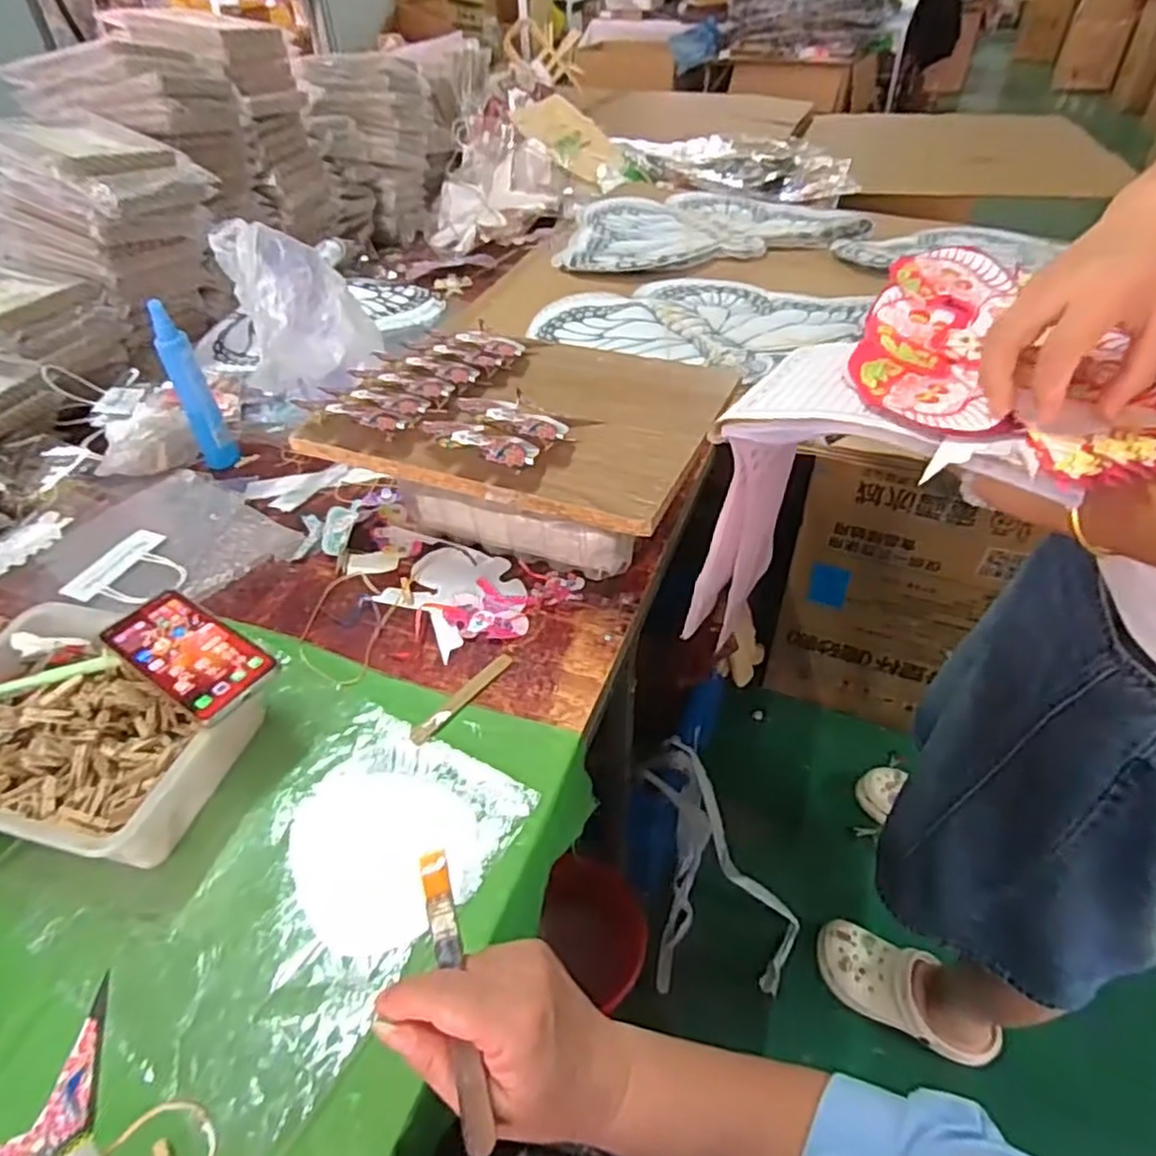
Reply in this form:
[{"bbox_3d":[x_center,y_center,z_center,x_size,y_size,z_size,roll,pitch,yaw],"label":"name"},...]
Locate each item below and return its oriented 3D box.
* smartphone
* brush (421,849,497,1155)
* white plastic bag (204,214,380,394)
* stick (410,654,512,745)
[{"bbox_3d":[-0.328,0.061,0.598,0.151,0.013,0.077,26,50,27],"label":"smartphone"},{"bbox_3d":[-0.059,0.197,0.340,0.014,0.005,0.128,-12,59,-9],"label":"brush"},{"bbox_3d":[-0.349,-0.343,0.911,0.172,0.164,0.192,-17,45,-15],"label":"white plastic bag"},{"bbox_3d":[-0.105,0.108,0.650,0.018,0.004,0.119,26,50,30],"label":"stick"}]

